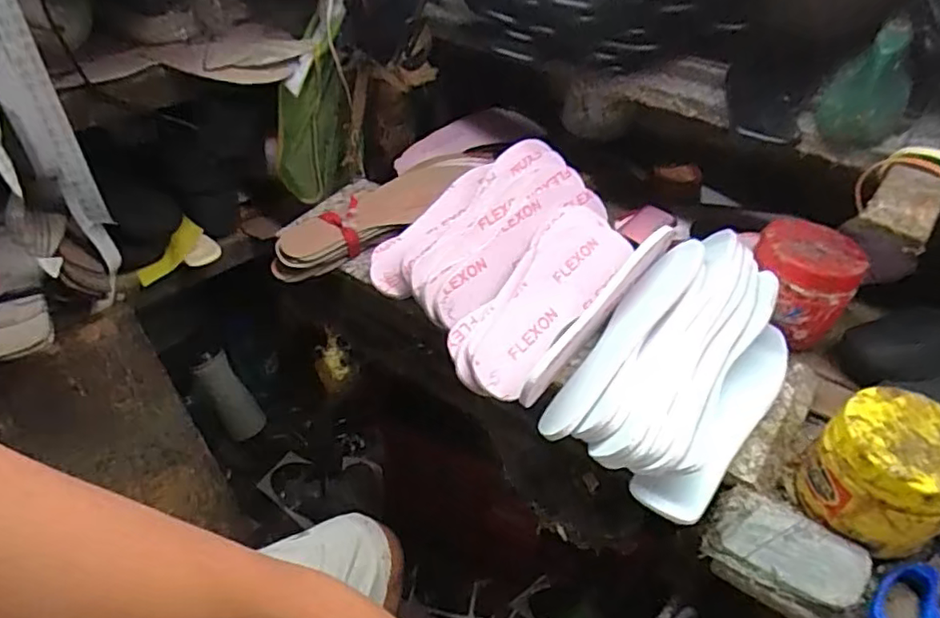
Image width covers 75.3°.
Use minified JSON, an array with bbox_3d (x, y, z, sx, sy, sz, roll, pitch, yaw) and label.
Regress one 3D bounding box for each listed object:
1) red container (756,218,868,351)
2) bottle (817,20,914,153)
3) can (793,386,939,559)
[{"bbox_3d":[0.324,-0.028,0.601,0.093,0.085,0.101,25,48,22],"label":"red container"},{"bbox_3d":[0.347,-0.194,0.528,0.065,0.089,0.063,22,47,20],"label":"bottle"},{"bbox_3d":[0.312,0.122,0.459,0.098,0.086,0.089,33,51,28],"label":"can"}]

